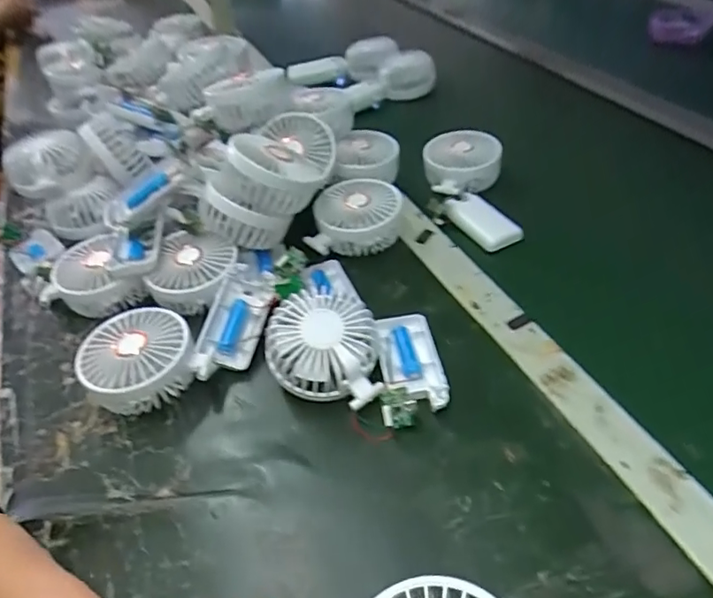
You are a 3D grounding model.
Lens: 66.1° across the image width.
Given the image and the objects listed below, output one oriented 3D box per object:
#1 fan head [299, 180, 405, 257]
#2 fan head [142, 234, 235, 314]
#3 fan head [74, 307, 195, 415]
[{"bbox_3d":[0.001,-0.080,0.554,0.087,0.045,0.095,5,45,11],"label":"fan head"},{"bbox_3d":[-0.149,-0.027,0.506,0.072,0.034,0.075,1,44,8],"label":"fan head"},{"bbox_3d":[-0.177,0.052,0.448,0.087,0.045,0.086,-33,50,-26],"label":"fan head"}]

